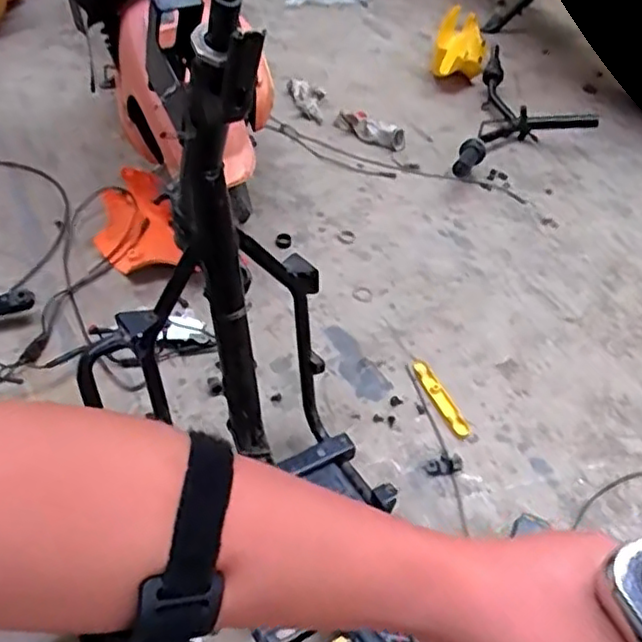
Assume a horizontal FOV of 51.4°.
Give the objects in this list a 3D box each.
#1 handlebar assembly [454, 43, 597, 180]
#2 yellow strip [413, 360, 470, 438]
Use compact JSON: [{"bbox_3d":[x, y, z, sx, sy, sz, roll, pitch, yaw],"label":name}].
[{"bbox_3d":[0.490,-0.457,1.557,0.280,0.073,0.585,14,46,11],"label":"handlebar assembly"},{"bbox_3d":[0.185,0.116,1.026,0.030,0.007,0.152,-14,48,-16],"label":"yellow strip"}]

